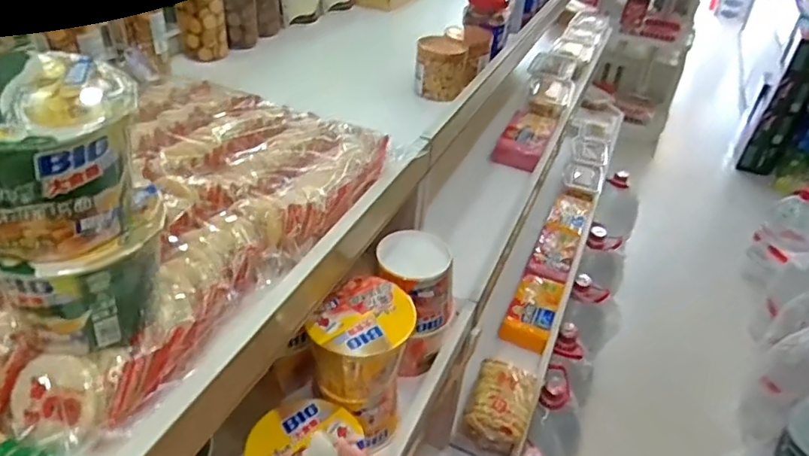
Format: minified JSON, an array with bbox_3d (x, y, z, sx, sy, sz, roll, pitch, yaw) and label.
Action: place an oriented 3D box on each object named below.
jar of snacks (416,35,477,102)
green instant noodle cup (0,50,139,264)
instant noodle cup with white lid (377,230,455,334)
[{"bbox_3d":[0.075,-0.319,1.140,0.091,0.098,0.101,20,38,19],"label":"jar of snacks"},{"bbox_3d":[-0.267,-0.054,0.442,0.122,0.113,0.137,-8,38,-17],"label":"green instant noodle cup"},{"bbox_3d":[0.019,0.077,0.905,0.118,0.109,0.133,3,36,-4],"label":"instant noodle cup with white lid"}]

